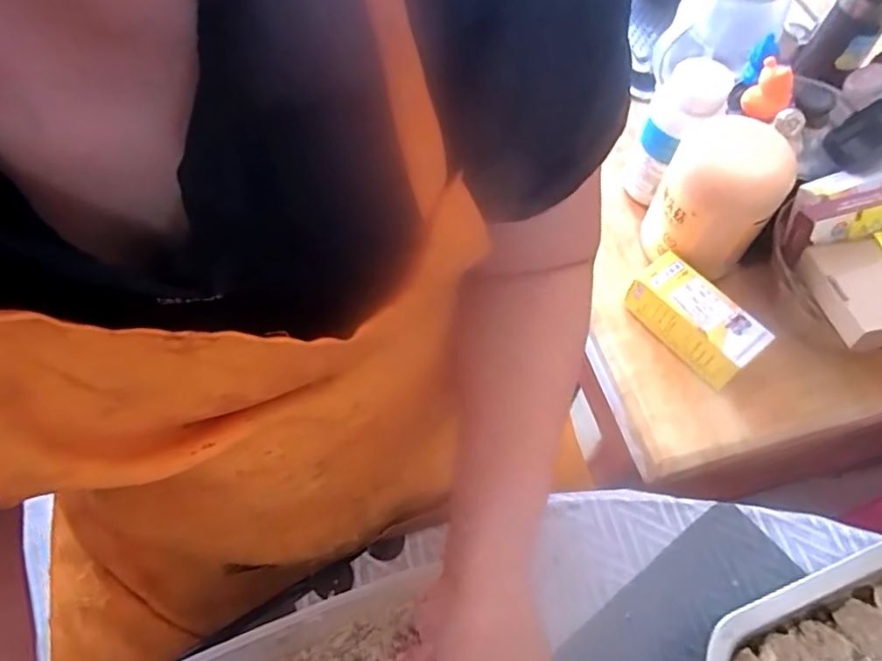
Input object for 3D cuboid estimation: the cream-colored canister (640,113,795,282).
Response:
[{"bbox_3d":[0.281,-0.138,0.635,0.104,0.148,0.118,25,63,11],"label":"cream-colored canister"}]

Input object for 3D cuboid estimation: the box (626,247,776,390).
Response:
[{"bbox_3d":[0.260,-0.012,0.636,0.060,0.060,0.136,-33,67,-19],"label":"box"}]

